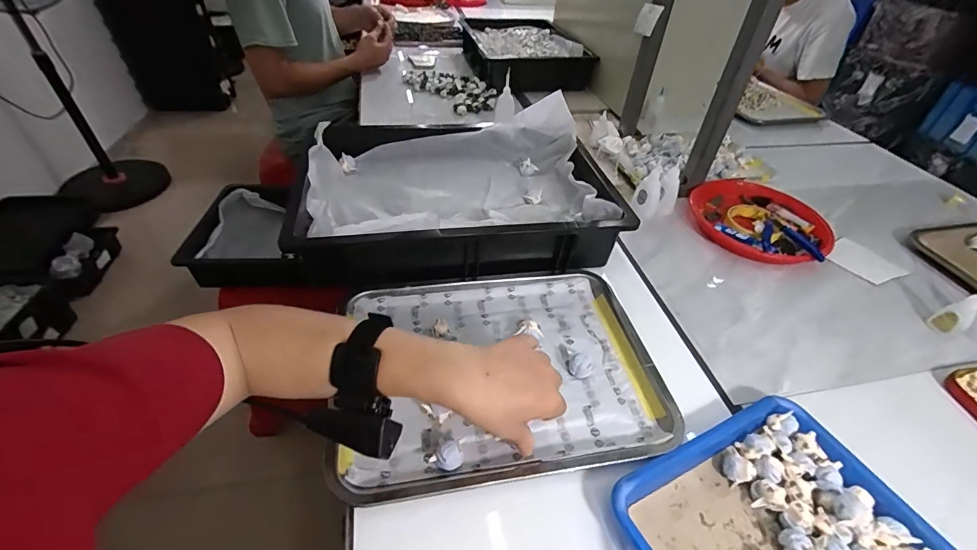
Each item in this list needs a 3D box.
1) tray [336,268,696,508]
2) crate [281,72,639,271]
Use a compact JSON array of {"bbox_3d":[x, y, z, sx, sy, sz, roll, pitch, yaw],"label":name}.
[{"bbox_3d":[0.015,0.099,0.482,0.344,0.027,0.263,-6,44,-9],"label":"tray"},{"bbox_3d":[-0.057,-0.153,0.690,0.446,0.112,0.384,-4,44,-7],"label":"crate"}]

